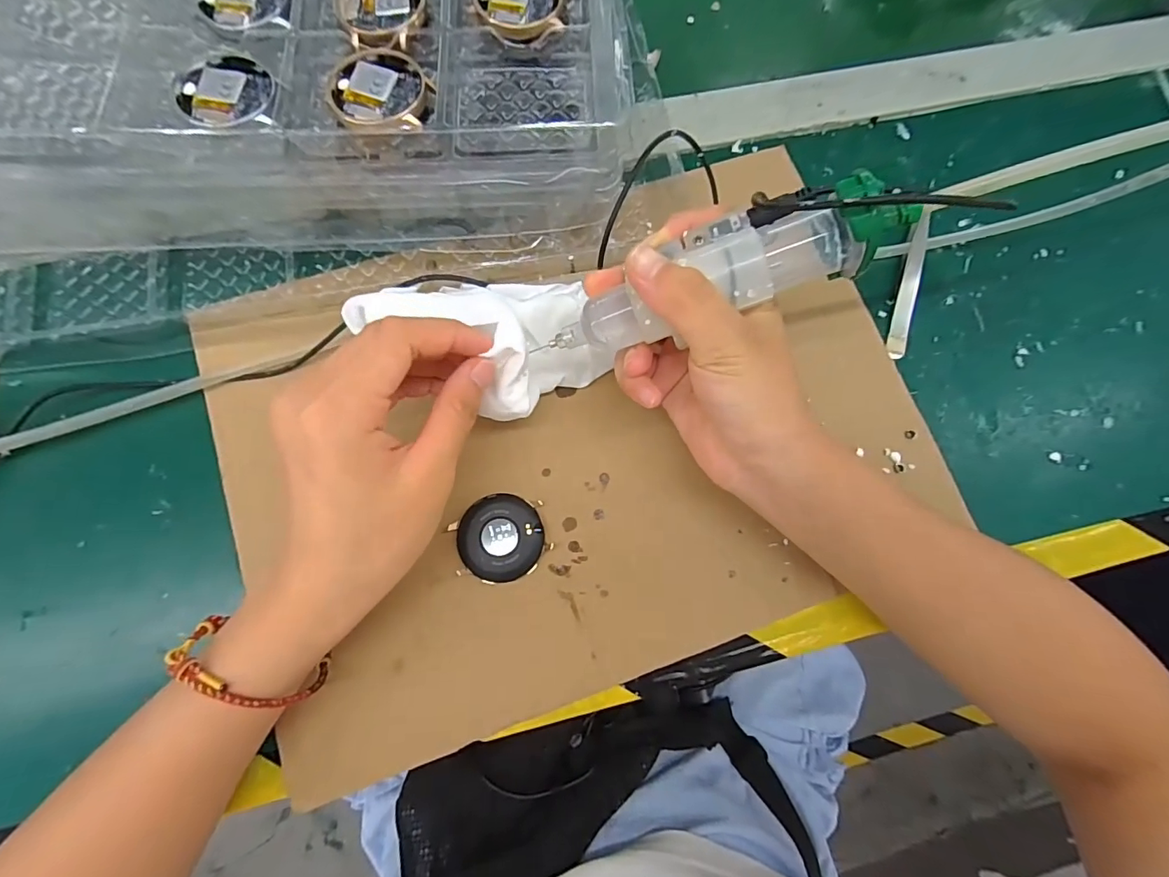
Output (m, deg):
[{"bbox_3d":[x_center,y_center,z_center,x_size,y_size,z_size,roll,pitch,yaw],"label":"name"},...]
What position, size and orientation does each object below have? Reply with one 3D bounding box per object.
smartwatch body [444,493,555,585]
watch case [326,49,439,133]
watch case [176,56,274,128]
[{"bbox_3d":[-0.043,0.050,0.249,0.046,0.008,0.043,-15,83,-6],"label":"smartwatch body"},{"bbox_3d":[-0.094,-0.161,0.229,0.048,0.012,0.047,4,79,-2],"label":"watch case"},{"bbox_3d":[-0.164,-0.159,0.226,0.038,0.011,0.039,6,79,-2],"label":"watch case"}]

